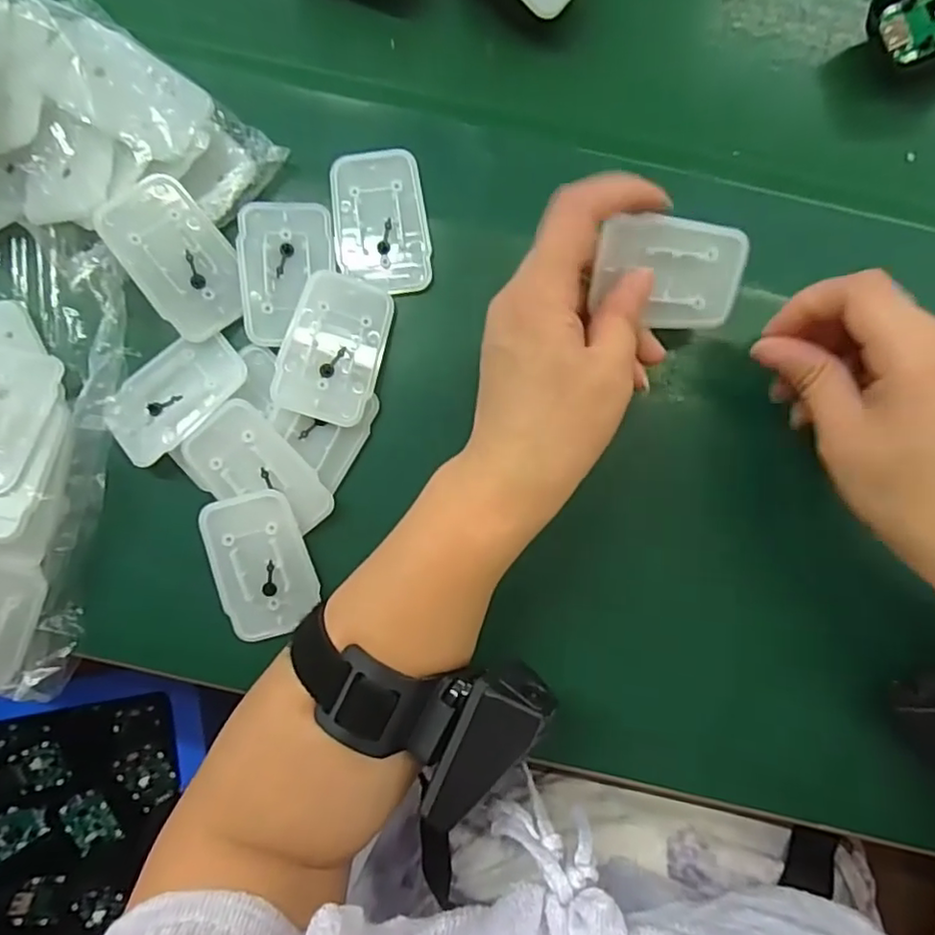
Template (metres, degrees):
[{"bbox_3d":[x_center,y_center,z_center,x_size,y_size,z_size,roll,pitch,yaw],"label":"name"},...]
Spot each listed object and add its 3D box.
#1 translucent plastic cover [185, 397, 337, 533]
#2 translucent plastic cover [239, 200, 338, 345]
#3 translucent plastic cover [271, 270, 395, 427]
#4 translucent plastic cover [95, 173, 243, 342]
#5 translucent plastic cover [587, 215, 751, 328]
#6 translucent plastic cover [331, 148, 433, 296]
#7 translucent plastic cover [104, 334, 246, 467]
[{"bbox_3d":[-0.098,0.003,0.284,0.041,0.008,0.070,-43,86,-4],"label":"translucent plastic cover"},{"bbox_3d":[-0.086,-0.094,0.292,0.043,0.009,0.067,-3,85,-1],"label":"translucent plastic cover"},{"bbox_3d":[-0.063,-0.057,0.289,0.044,0.005,0.068,15,85,1],"label":"translucent plastic cover"},{"bbox_3d":[-0.132,-0.096,0.281,0.044,0.006,0.068,-43,112,-15],"label":"translucent plastic cover"},{"bbox_3d":[0.088,-0.083,0.265,0.069,0.004,0.044,3,116,-15],"label":"translucent plastic cover"},{"bbox_3d":[-0.042,-0.119,0.298,0.044,0.009,0.067,-4,85,-1],"label":"translucent plastic cover"},{"bbox_3d":[-0.139,-0.035,0.290,0.068,0.007,0.038,-42,86,-4],"label":"translucent plastic cover"}]

